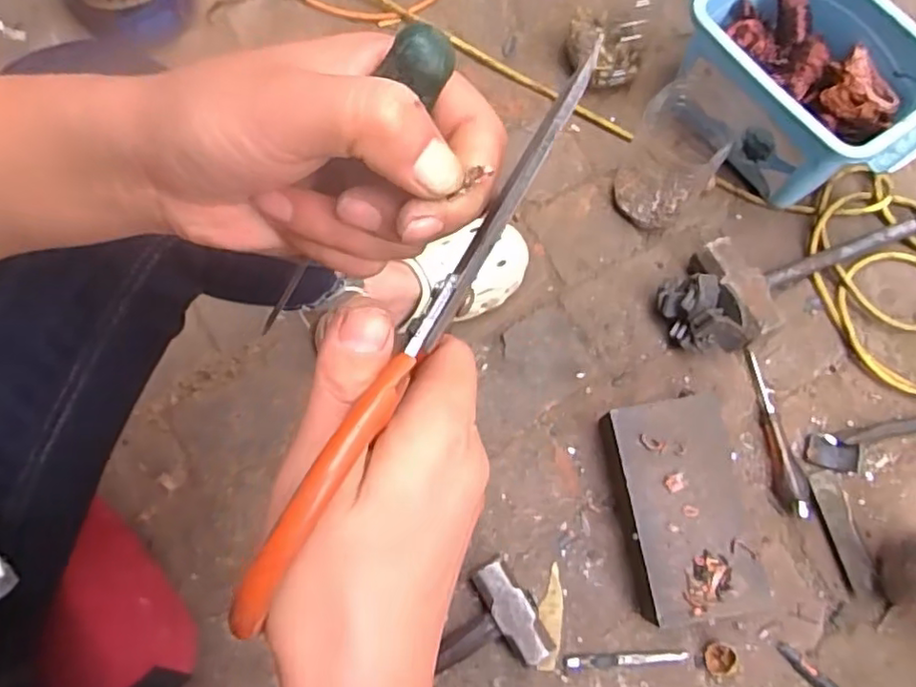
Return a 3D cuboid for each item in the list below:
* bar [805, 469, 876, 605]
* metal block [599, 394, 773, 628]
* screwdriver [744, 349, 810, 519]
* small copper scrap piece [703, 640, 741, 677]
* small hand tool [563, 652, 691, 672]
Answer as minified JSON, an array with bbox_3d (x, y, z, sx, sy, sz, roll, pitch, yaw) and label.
[{"bbox_3d":[0.403,0.199,0.670,0.027,0.006,0.129,-14,74,-3],"label":"bar"},{"bbox_3d":[0.229,0.168,0.662,0.117,0.065,0.207,-9,74,-1],"label":"metal block"},{"bbox_3d":[0.348,0.097,0.705,0.029,0.022,0.181,-8,74,-1],"label":"screwdriver"},{"bbox_3d":[0.263,0.315,0.638,0.033,0.012,0.030,36,78,10],"label":"small copper scrap piece"},{"bbox_3d":[0.169,0.319,0.646,0.123,0.007,0.013,-4,74,0],"label":"small hand tool"}]

